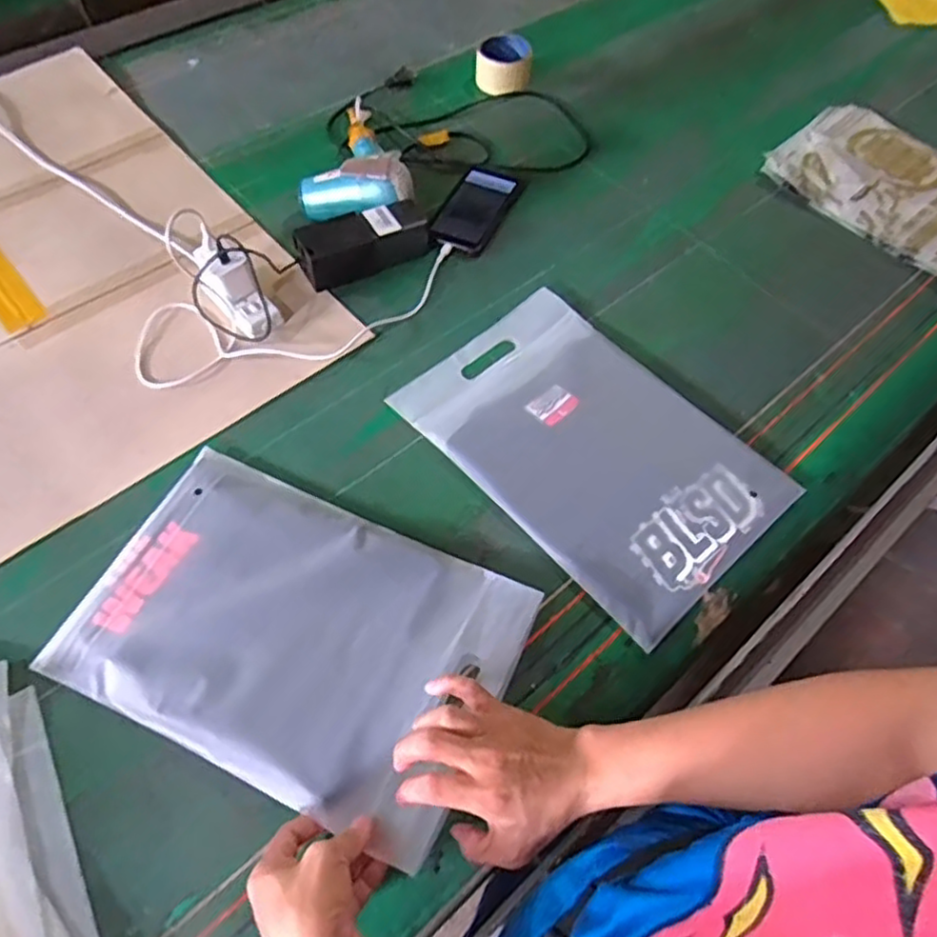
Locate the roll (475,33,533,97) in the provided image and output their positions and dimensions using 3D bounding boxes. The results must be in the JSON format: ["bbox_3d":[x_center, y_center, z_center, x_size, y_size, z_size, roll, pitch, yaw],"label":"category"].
[{"bbox_3d":[0.054,-0.625,1.057,0.088,0.054,0.070,5,59,0],"label":"roll"}]

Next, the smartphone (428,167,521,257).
[{"bbox_3d":[0.005,-0.342,0.901,0.083,0.016,0.149,23,61,11],"label":"smartphone"}]

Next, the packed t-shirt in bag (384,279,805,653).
[{"bbox_3d":[0.125,-0.027,0.717,0.238,0.024,0.368,-37,68,-22],"label":"packed t-shirt in bag"}]

